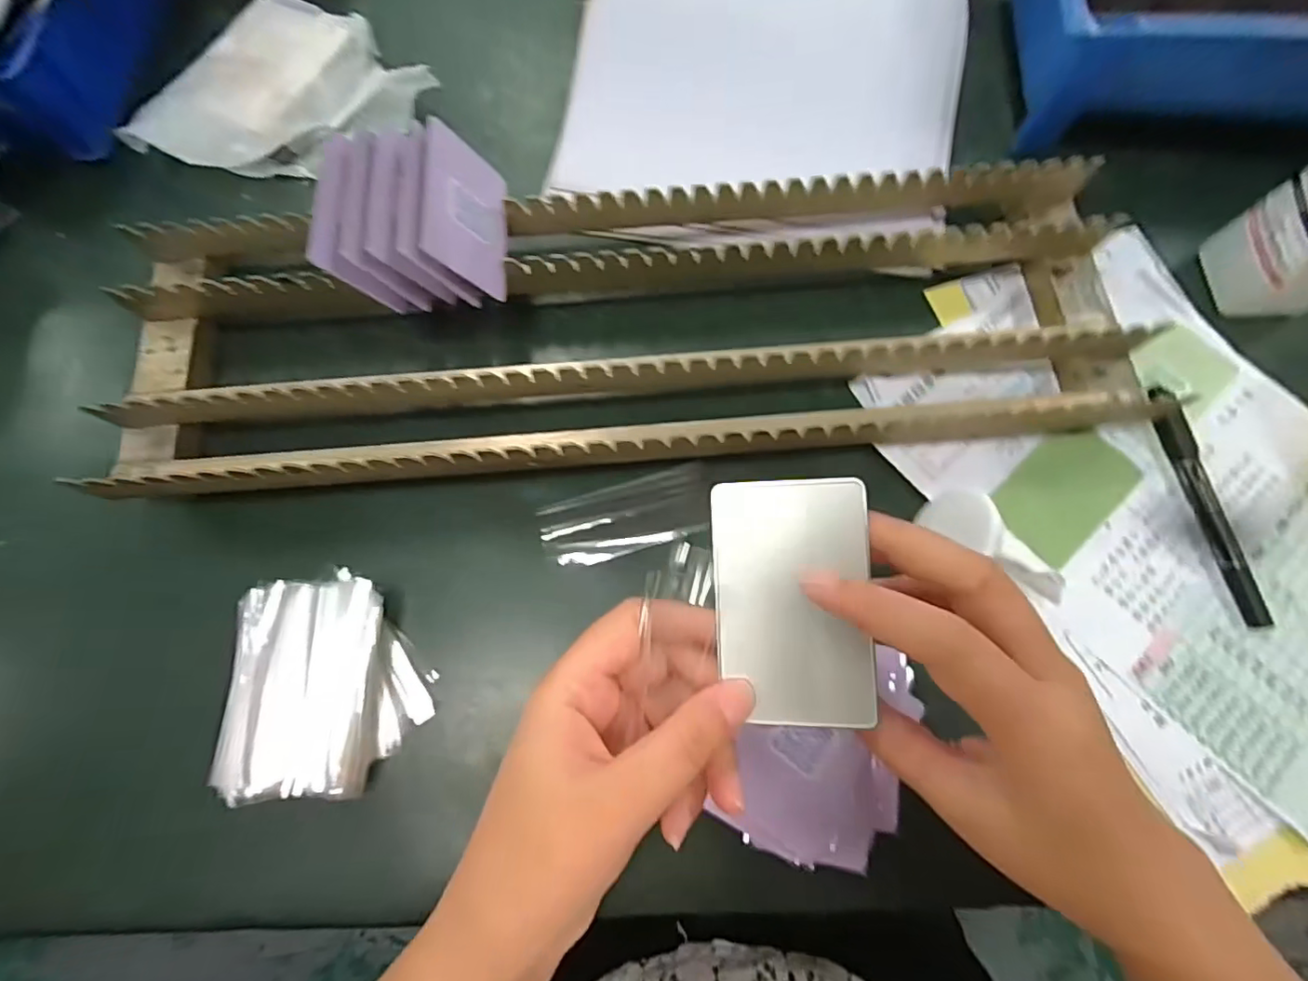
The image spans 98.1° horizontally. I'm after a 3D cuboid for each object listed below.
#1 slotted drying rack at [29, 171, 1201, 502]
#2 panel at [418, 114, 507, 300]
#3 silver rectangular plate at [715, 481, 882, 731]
[{"bbox_3d":[-0.012,-0.093,0.325,0.561,0.052,0.166,-4,73,-1],"label":"slotted drying rack"},{"bbox_3d":[-0.100,-0.150,0.306,0.004,0.050,0.080,-12,75,38],"label":"panel"},{"bbox_3d":[0.049,0.039,0.203,0.053,0.004,0.085,-2,84,13],"label":"silver rectangular plate"}]

